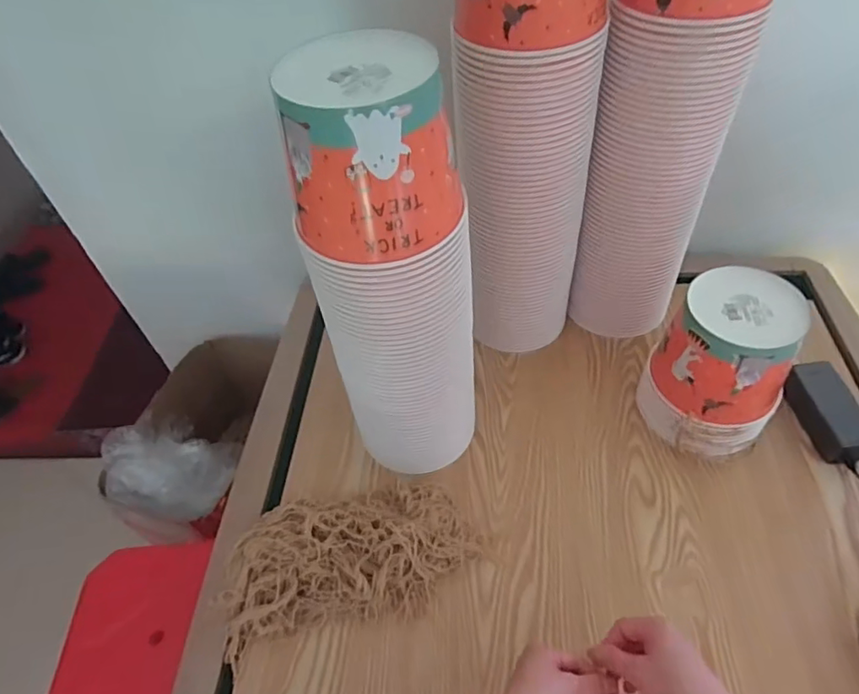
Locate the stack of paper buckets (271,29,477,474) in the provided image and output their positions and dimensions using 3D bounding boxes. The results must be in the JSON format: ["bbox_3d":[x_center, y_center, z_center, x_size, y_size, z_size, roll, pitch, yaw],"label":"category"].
[{"bbox_3d":[-0.032,-0.036,0.606,0.139,0.513,0.126,13,53,16],"label":"stack of paper buckets"}]

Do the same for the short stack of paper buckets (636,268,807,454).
[{"bbox_3d":[0.365,0.027,0.710,0.154,0.206,0.150,27,58,25],"label":"short stack of paper buckets"}]

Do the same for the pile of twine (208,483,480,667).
[{"bbox_3d":[-0.091,0.245,0.670,0.302,0.065,0.155,-10,50,-3],"label":"pile of twine"}]

